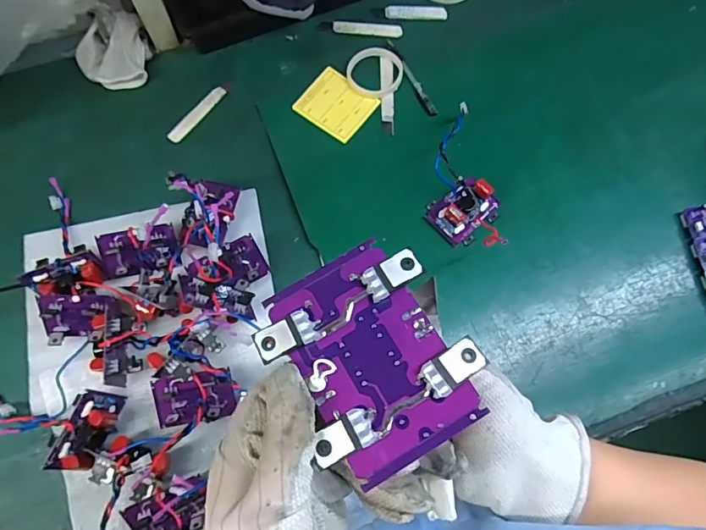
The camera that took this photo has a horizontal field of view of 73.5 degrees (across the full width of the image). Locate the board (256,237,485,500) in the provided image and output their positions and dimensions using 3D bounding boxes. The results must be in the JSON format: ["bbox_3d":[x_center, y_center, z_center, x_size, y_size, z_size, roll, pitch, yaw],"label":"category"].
[{"bbox_3d":[0.007,0.040,0.215,0.080,0.016,0.095,-31,77,-8],"label":"board"}]

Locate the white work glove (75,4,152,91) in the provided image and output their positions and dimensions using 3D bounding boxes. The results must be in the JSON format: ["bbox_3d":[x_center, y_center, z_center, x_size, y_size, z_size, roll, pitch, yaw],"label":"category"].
[{"bbox_3d":[-0.375,-0.335,0.742,0.119,0.069,0.102,-35,77,-9],"label":"white work glove"}]

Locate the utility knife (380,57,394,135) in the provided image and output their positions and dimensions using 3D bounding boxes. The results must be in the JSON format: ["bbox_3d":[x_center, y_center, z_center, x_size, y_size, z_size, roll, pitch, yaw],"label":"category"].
[{"bbox_3d":[0.055,-0.274,0.758,0.021,0.004,0.138,0,74,0],"label":"utility knife"}]

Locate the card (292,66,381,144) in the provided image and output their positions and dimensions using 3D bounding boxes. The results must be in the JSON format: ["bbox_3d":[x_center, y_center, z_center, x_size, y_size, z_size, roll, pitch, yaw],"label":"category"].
[{"bbox_3d":[-0.026,-0.255,0.753,0.107,0.004,0.096,37,77,10],"label":"card"}]

